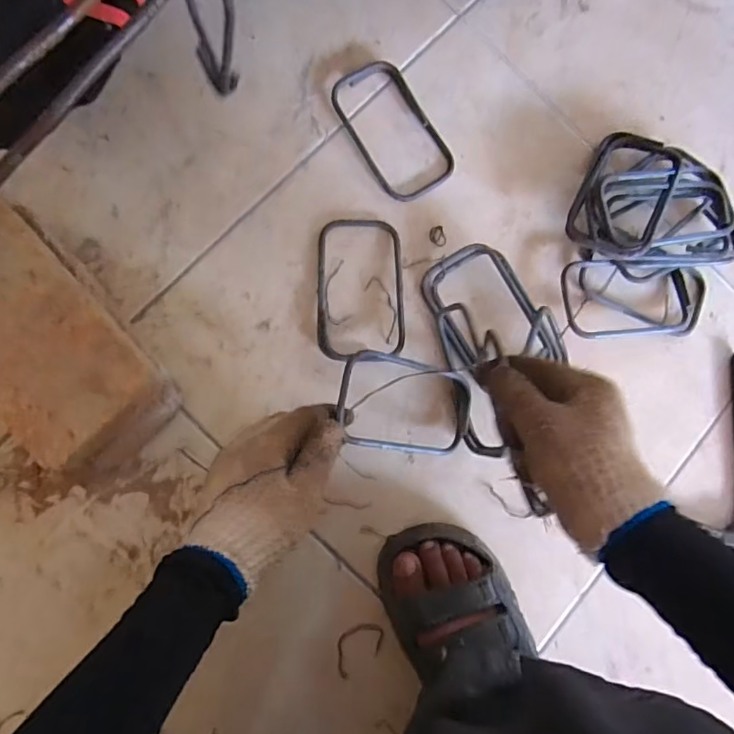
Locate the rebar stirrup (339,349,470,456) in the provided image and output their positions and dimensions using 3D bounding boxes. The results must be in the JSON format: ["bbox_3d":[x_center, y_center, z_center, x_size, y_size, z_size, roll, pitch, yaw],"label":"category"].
[{"bbox_3d":[0.041,0.036,0.484,0.150,0.017,0.082,13,86,-34],"label":"rebar stirrup"}]

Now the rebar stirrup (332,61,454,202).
[{"bbox_3d":[0.025,-0.244,0.555,0.083,0.008,0.144,-34,90,-10],"label":"rebar stirrup"}]

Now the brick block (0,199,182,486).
[{"bbox_3d":[-0.255,-0.018,0.441,0.103,0.104,0.207,-40,91,-10],"label":"brick block"}]

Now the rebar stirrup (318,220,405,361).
[{"bbox_3d":[-0.006,-0.078,0.529,0.083,0.012,0.141,1,84,-8],"label":"rebar stirrup"}]

